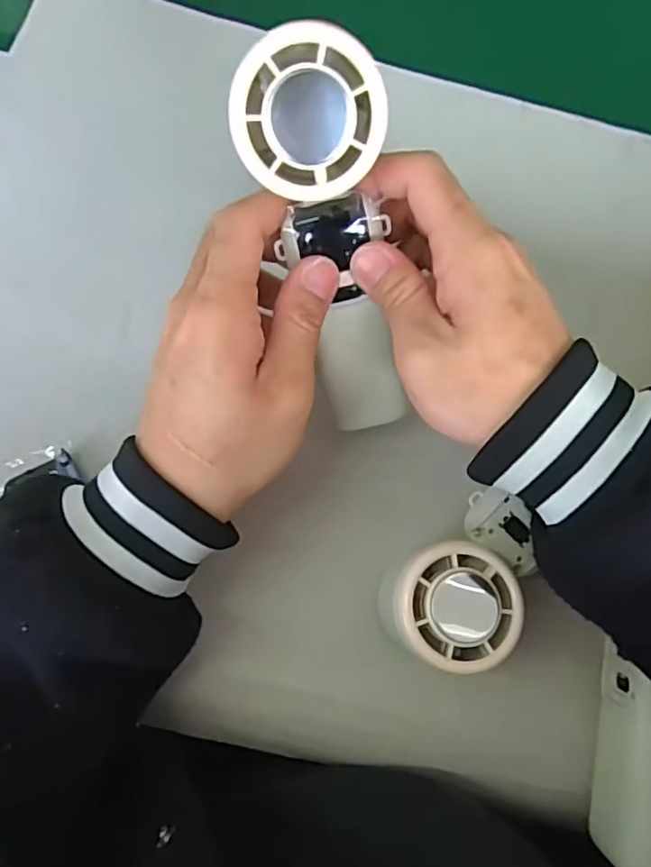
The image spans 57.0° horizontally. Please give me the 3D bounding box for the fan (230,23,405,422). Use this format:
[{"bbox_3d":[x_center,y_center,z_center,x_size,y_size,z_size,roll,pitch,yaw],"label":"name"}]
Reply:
[{"bbox_3d":[0.003,-0.074,0.250,0.052,0.028,0.159,-15,126,-3],"label":"fan"}]

